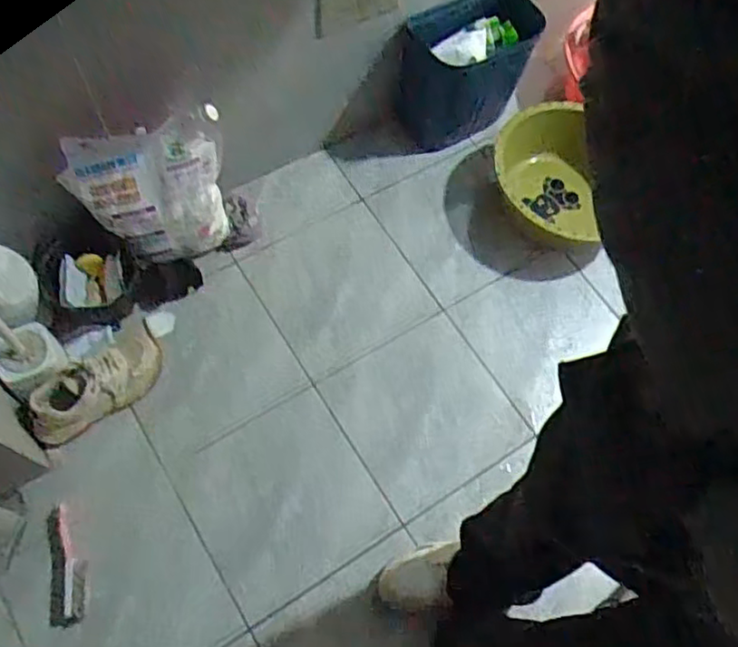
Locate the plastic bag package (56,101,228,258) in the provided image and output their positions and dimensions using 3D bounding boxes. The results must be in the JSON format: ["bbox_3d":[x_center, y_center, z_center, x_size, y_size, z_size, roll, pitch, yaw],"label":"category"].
[{"bbox_3d":[-0.359,-0.214,1.141,0.256,0.272,0.096,-16,68,-12],"label":"plastic bag package"}]

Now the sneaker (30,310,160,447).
[{"bbox_3d":[-0.463,0.091,1.152,0.114,0.105,0.271,36,57,12],"label":"sneaker"}]

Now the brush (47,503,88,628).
[{"bbox_3d":[-0.481,0.383,1.069,0.053,0.021,0.180,-10,67,-9],"label":"brush"}]

